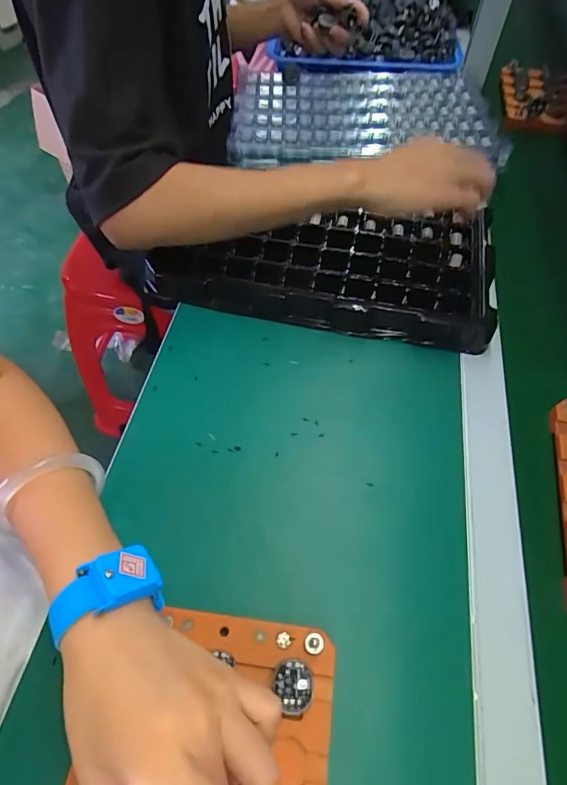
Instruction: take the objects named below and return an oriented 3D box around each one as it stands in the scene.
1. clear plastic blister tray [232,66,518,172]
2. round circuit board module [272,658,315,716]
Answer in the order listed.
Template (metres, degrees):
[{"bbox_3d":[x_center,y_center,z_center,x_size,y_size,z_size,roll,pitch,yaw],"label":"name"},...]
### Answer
[{"bbox_3d":[0.109,-0.407,0.681,0.362,0.034,0.251,-1,55,-2],"label":"clear plastic blister tray"},{"bbox_3d":[0.007,0.185,0.297,0.026,0.010,0.027,0,55,-1],"label":"round circuit board module"}]

